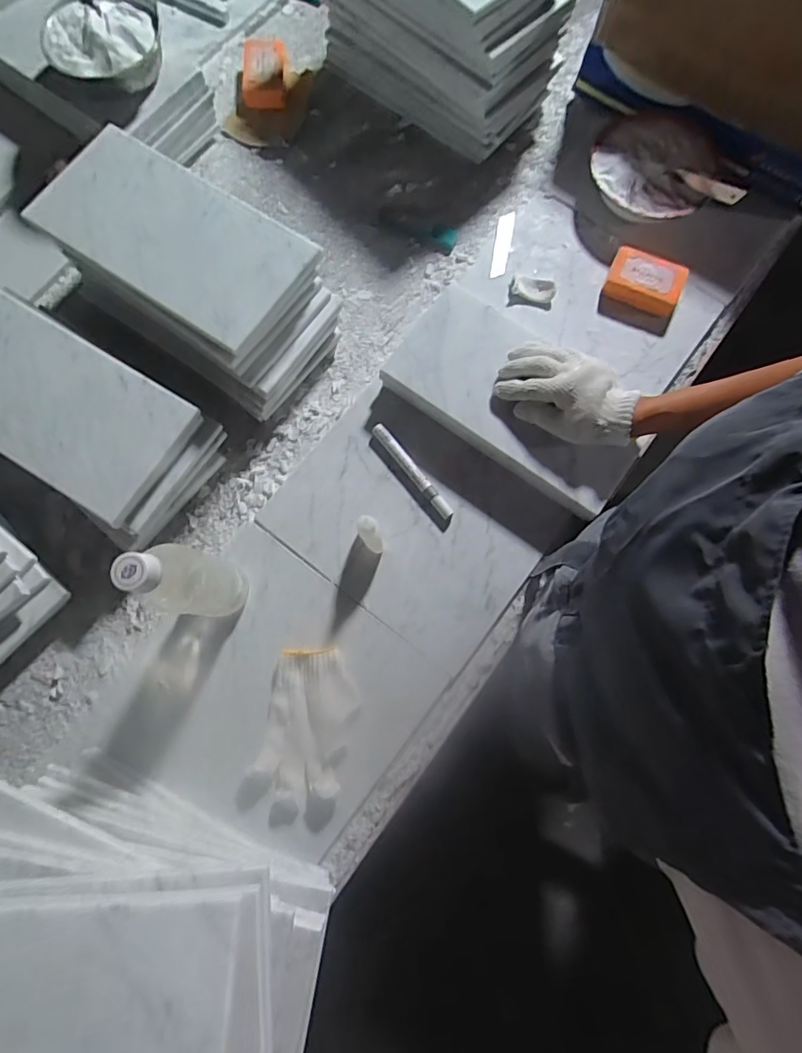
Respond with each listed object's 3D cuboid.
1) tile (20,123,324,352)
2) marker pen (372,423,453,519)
[{"bbox_3d":[-0.250,-0.322,0.546,0.289,0.018,0.154,36,74,9],"label":"tile"},{"bbox_3d":[0.014,-0.068,0.611,0.017,0.016,0.142,-38,81,-6],"label":"marker pen"}]

